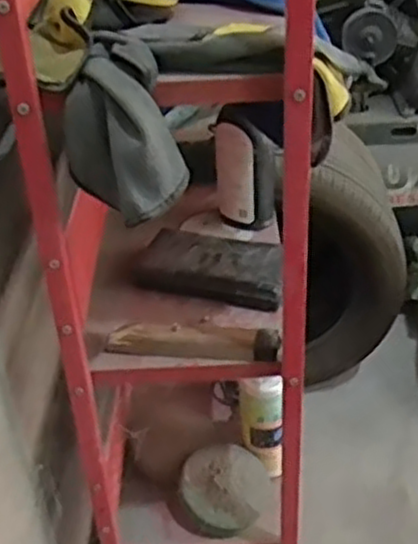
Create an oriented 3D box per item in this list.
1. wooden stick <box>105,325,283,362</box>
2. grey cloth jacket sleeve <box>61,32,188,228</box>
[{"bbox_3d":[-0.022,0.094,0.995,0.228,0.032,0.033,1,35,9],"label":"wooden stick"},{"bbox_3d":[-0.084,-0.146,0.775,0.088,0.156,0.104,-32,43,-33],"label":"grey cloth jacket sleeve"}]

